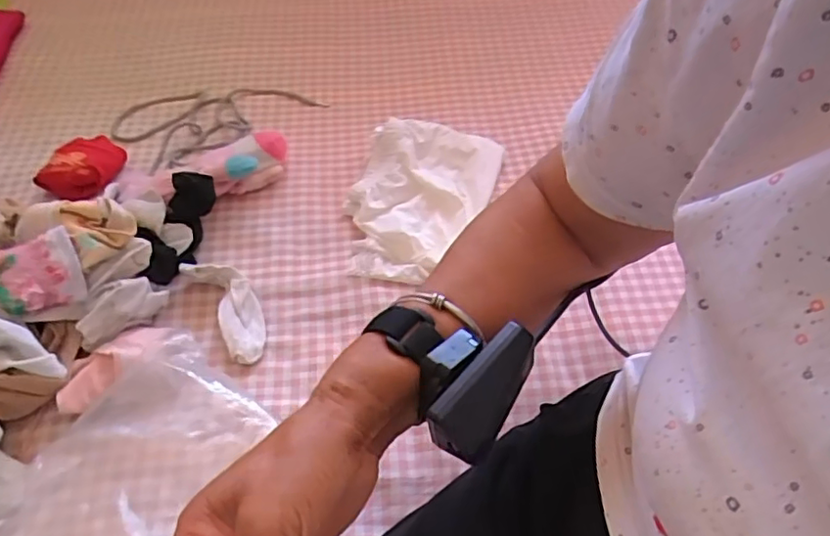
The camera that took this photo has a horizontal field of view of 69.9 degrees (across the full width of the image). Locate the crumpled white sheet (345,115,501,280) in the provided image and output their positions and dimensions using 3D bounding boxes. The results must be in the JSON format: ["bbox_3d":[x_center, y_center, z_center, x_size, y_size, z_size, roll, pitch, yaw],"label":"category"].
[{"bbox_3d":[0.004,-0.080,0.690,0.151,0.033,0.228,20,61,1],"label":"crumpled white sheet"}]

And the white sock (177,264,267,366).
[{"bbox_3d":[-0.183,0.033,0.589,0.048,0.033,0.131,-29,57,-21],"label":"white sock"}]

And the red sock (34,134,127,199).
[{"bbox_3d":[-0.389,-0.121,0.702,0.066,0.040,0.097,19,54,15],"label":"red sock"}]

